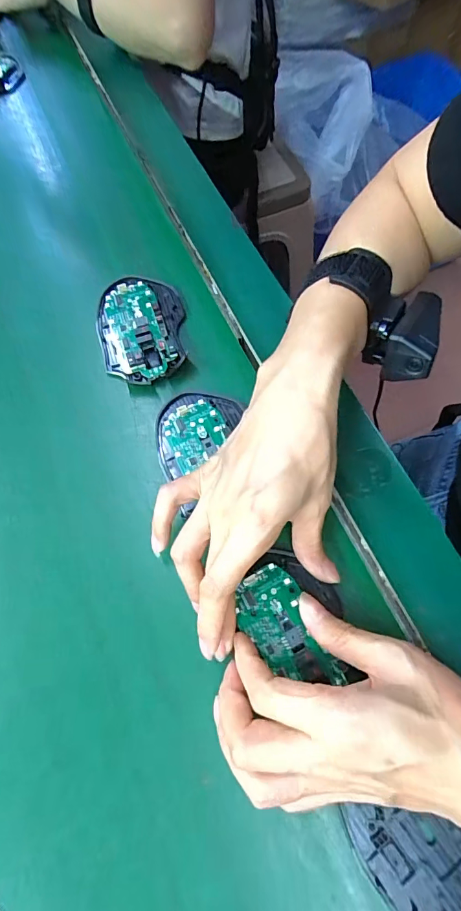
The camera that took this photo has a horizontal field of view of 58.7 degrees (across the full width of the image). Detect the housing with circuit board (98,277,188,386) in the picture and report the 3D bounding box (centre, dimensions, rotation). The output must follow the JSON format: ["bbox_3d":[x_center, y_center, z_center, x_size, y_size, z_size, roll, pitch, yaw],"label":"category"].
[{"bbox_3d":[-0.075,-0.109,0.346,0.073,0.016,0.103,-17,66,-2],"label":"housing with circuit board"}]

